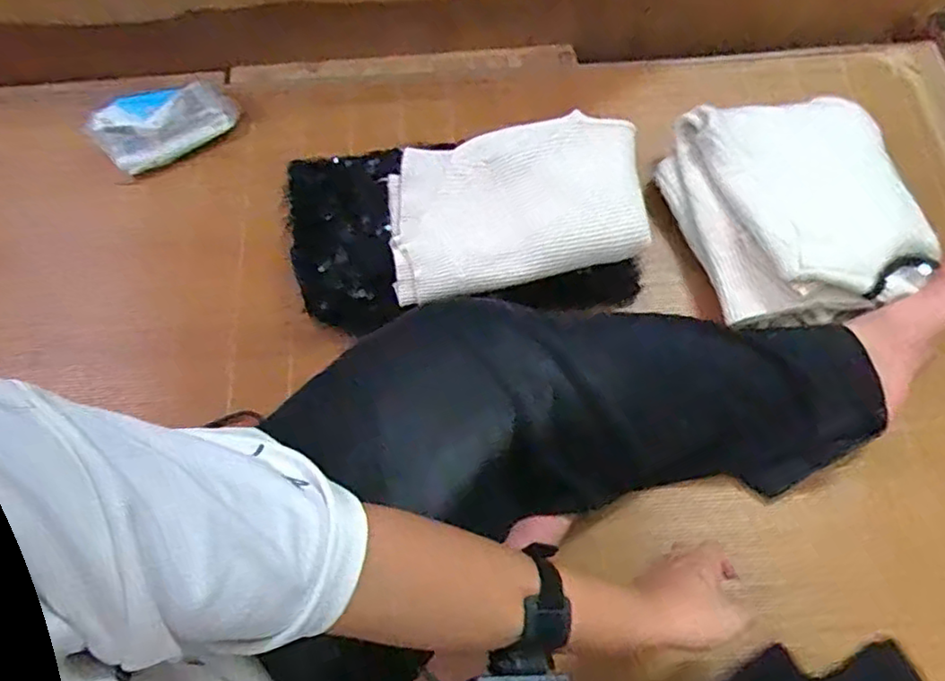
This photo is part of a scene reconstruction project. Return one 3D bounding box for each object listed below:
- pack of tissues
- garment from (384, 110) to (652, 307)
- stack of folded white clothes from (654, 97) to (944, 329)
[{"bbox_3d":[-0.395,-0.283,0.822,0.170,0.069,0.078,-32,71,-11],"label":"pack of tissues"},{"bbox_3d":[0.043,-0.155,0.713,0.272,0.054,0.193,-6,68,-2],"label":"garment"},{"bbox_3d":[0.363,-0.151,0.718,0.227,0.090,0.267,-12,68,-4],"label":"stack of folded white clothes"}]

